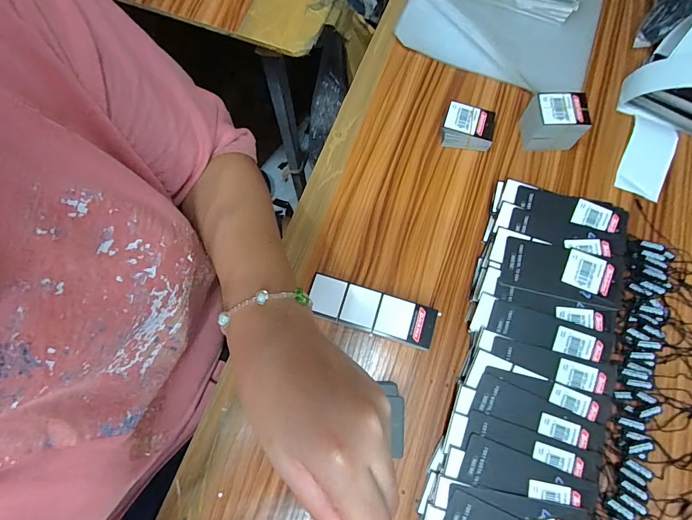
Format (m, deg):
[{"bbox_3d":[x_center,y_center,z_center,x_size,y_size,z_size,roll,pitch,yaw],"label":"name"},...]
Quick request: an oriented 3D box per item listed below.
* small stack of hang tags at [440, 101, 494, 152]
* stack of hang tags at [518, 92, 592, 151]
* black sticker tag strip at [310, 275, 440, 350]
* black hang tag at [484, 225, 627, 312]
[{"bbox_3d":[0.132,-0.144,0.405,0.054,0.029,0.038,10,74,1],"label":"small stack of hang tags"},{"bbox_3d":[0.219,-0.144,0.396,0.055,0.058,0.039,1,74,-2],"label":"stack of hang tags"},{"bbox_3d":[0.023,0.051,0.350,0.117,0.024,0.039,17,74,3],"label":"black sticker tag strip"},{"bbox_3d":[0.200,0.010,0.351,0.121,0.005,0.052,16,78,9],"label":"black hang tag"}]

